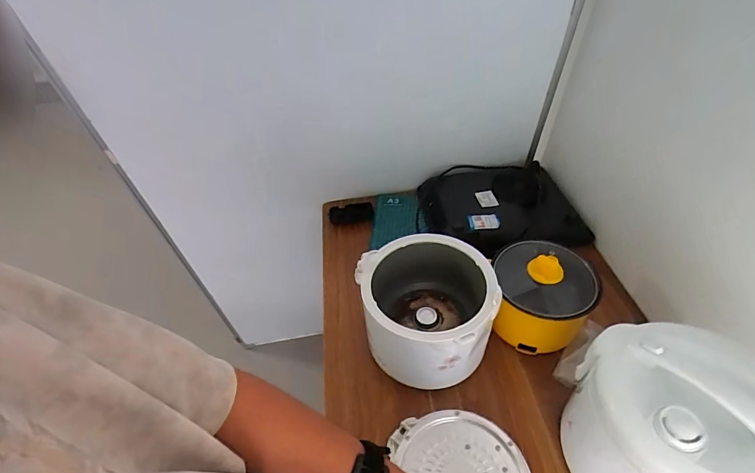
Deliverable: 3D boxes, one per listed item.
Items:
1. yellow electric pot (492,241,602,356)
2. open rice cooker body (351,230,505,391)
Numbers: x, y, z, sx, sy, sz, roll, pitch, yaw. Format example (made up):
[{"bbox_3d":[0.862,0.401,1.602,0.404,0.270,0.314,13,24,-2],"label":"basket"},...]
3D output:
[{"bbox_3d":[0.277,0.099,0.678,0.153,0.146,0.152,-2,43,2],"label":"yellow electric pot"},{"bbox_3d":[0.080,0.127,0.648,0.201,0.166,0.193,-2,43,2],"label":"open rice cooker body"}]

